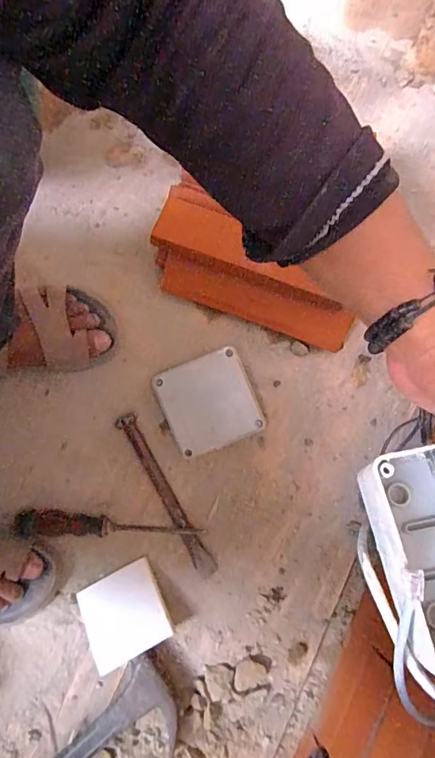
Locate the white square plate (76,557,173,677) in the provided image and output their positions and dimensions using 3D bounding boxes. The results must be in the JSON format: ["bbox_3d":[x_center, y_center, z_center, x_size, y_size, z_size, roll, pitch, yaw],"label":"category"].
[{"bbox_3d":[-0.102,0.255,0.490,0.084,0.004,0.085,-26,57,-9],"label":"white square plate"}]

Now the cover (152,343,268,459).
[{"bbox_3d":[-0.010,0.029,0.533,0.105,0.034,0.105,-23,81,-4],"label":"cover"}]

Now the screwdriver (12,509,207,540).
[{"bbox_3d":[-0.122,0.164,0.510,0.208,0.023,0.028,1,80,0],"label":"screwdriver"}]

